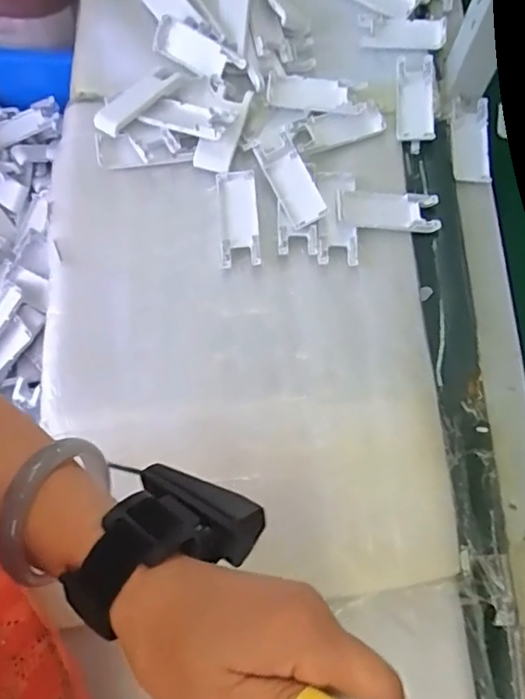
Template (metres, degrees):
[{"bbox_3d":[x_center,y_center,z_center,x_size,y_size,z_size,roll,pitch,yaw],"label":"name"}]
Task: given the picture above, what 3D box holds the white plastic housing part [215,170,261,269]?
[{"bbox_3d":[-0.024,-0.134,0.566,0.039,0.006,0.108,-4,71,-3],"label":"white plastic housing part"}]

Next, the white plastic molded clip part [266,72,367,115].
[{"bbox_3d":[0.059,-0.283,0.620,0.107,0.010,0.044,9,71,1],"label":"white plastic molded clip part"}]

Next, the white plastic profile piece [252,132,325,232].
[{"bbox_3d":[0.030,-0.172,0.575,0.041,0.015,0.099,-22,73,-9],"label":"white plastic profile piece"}]

